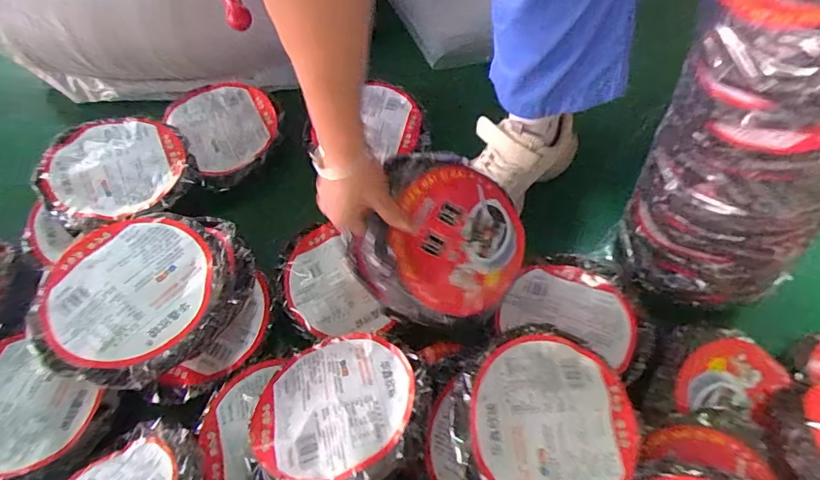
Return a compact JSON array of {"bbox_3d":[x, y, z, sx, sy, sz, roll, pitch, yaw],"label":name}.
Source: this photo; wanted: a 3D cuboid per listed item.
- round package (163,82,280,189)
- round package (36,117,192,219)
[{"bbox_3d":[-0.253,-0.157,0.669,0.138,0.032,0.169,-25,66,-14],"label":"round package"},{"bbox_3d":[-0.368,-0.088,0.613,0.166,0.038,0.152,1,62,-1],"label":"round package"}]

